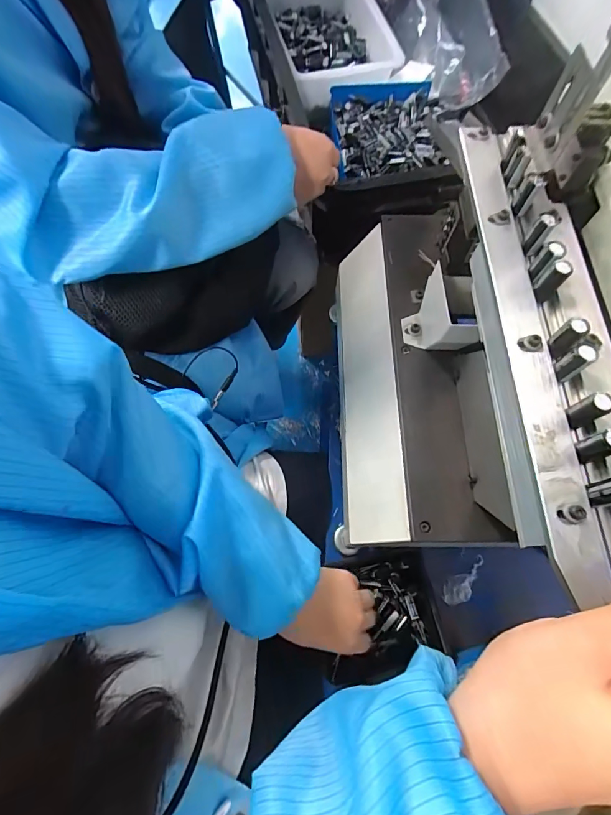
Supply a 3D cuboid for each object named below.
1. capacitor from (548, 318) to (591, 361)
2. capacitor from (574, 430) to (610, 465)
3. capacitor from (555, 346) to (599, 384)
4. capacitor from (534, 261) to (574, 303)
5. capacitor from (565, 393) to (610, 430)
[{"bbox_3d":[0.157,-0.041,0.234,0.010,0.028,0.012,-34,75,-13],"label":"capacitor"},{"bbox_3d":[0.157,0.022,0.209,0.011,0.027,0.012,-14,71,-7],"label":"capacitor"},{"bbox_3d":[0.156,-0.026,0.226,0.009,0.025,0.011,-35,75,-13],"label":"capacitor"},{"bbox_3d":[0.158,-0.080,0.249,0.011,0.026,0.011,39,74,11],"label":"capacitor"},{"bbox_3d":[0.158,0.002,0.218,0.011,0.026,0.011,-17,72,-8],"label":"capacitor"}]

